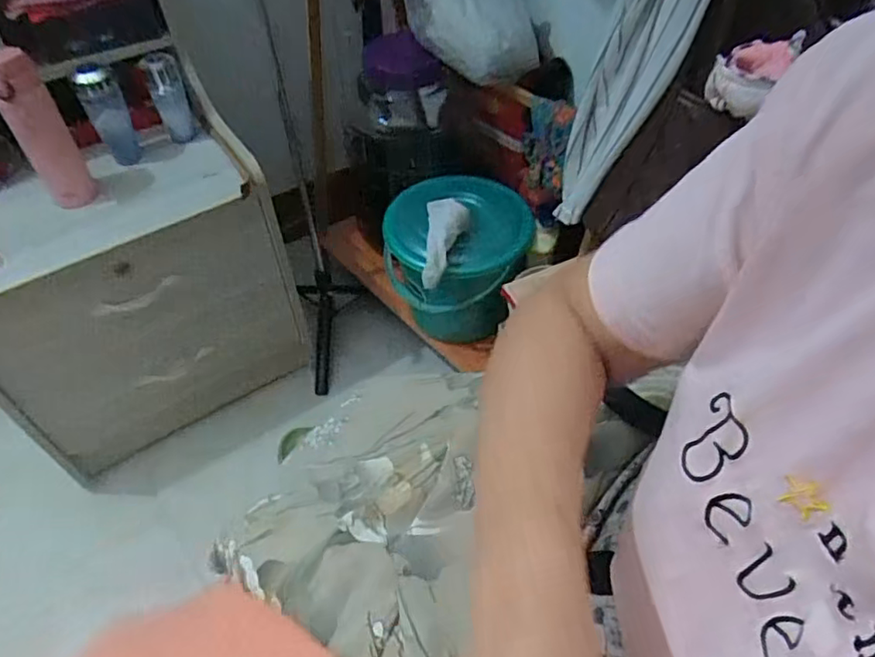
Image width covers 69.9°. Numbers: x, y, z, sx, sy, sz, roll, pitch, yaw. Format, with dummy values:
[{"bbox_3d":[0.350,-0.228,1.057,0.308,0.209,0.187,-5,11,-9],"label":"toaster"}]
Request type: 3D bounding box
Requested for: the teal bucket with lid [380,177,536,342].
[{"bbox_3d":[0.033,-0.126,1.119,0.248,0.250,0.274,-1,49,0],"label":"teal bucket with lid"}]

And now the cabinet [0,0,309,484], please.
[{"bbox_3d":[-0.550,-0.175,1.009,0.485,0.731,0.347,-28,54,-21],"label":"cabinet"}]

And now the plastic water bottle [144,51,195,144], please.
[{"bbox_3d":[-0.422,-0.366,0.994,0.052,0.140,0.049,-17,51,-13],"label":"plastic water bottle"}]

